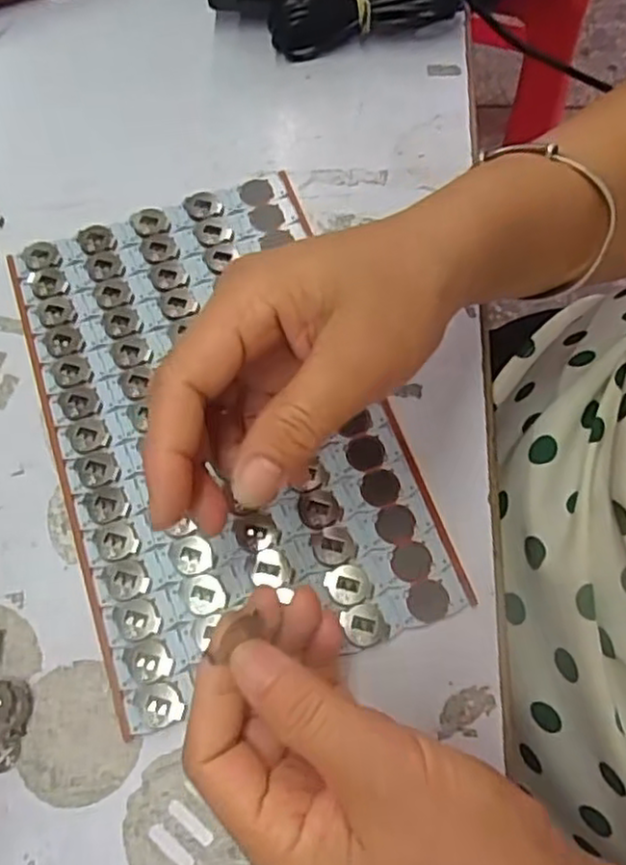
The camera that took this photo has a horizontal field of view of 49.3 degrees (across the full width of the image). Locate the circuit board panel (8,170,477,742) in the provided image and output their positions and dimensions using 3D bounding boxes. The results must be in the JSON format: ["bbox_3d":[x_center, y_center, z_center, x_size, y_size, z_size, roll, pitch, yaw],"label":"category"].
[{"bbox_3d":[-0.047,-0.009,0.329,0.156,0.007,0.246,-20,69,-6],"label":"circuit board panel"}]

